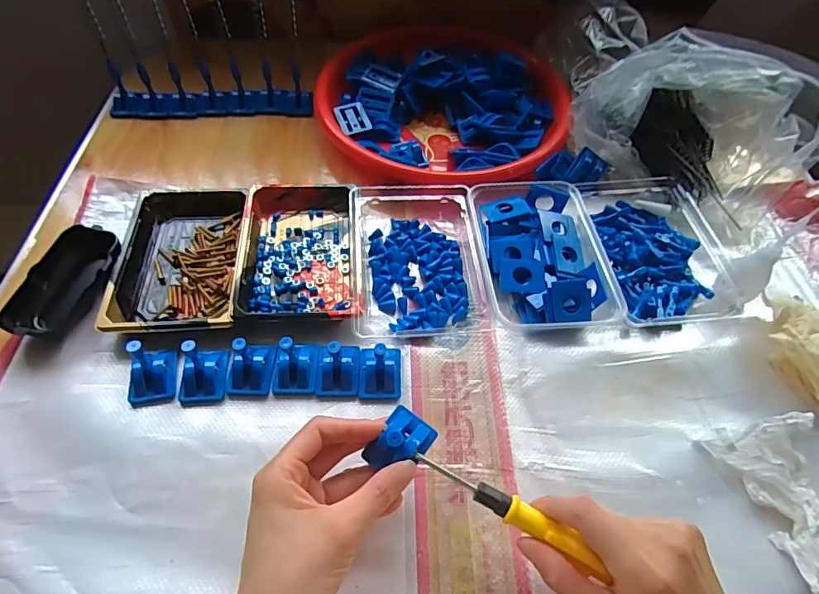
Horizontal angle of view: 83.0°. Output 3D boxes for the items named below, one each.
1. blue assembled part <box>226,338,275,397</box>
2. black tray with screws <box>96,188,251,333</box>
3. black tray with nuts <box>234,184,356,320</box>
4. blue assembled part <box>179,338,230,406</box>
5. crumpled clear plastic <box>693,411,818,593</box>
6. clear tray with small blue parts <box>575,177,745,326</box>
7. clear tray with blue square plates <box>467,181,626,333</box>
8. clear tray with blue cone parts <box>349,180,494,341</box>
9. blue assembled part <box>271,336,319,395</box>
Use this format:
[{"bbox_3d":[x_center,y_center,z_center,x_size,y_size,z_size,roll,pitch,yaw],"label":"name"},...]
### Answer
[{"bbox_3d":[-0.127,0.050,0.362,0.034,0.042,0.037,4,55,0],"label":"blue assembled part"},{"bbox_3d":[-0.206,-0.040,0.425,0.108,0.021,0.163,-3,56,-4],"label":"black tray with screws"},{"bbox_3d":[-0.104,-0.047,0.437,0.100,0.026,0.162,-2,56,-4],"label":"black tray with nuts"},{"bbox_3d":[-0.163,0.056,0.356,0.036,0.043,0.038,-5,56,-6],"label":"blue assembled part"},{"bbox_3d":[0.264,0.132,0.318,0.058,0.044,0.104,-16,58,-13],"label":"crumpled clear plastic"},{"bbox_3d":[0.236,-0.060,0.455,0.108,0.033,0.185,-6,56,-7],"label":"clear tray with small blue parts"},{"bbox_3d":[0.118,-0.041,0.435,0.108,0.033,0.155,-4,56,-5],"label":"clear tray with blue square plates"},{"bbox_3d":[0.005,-0.048,0.439,0.117,0.031,0.176,-5,56,-6],"label":"clear tray with blue cone parts"},{"bbox_3d":[-0.091,0.048,0.365,0.034,0.044,0.042,2,55,-1],"label":"blue assembled part"}]

